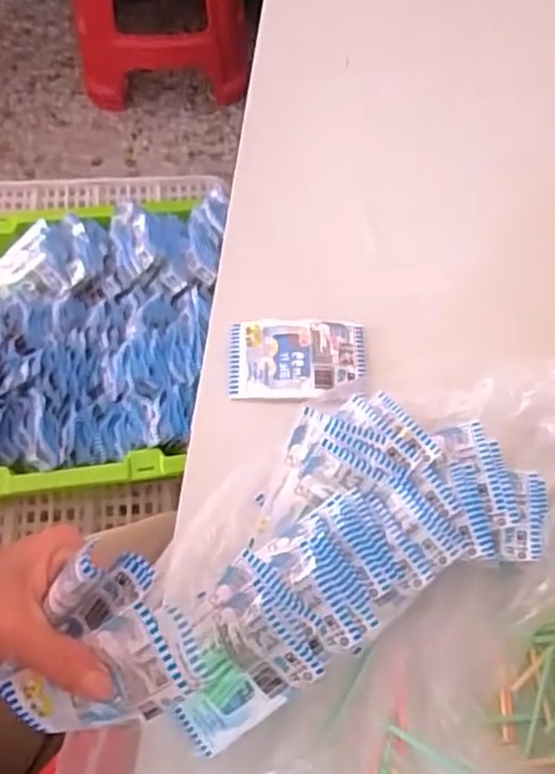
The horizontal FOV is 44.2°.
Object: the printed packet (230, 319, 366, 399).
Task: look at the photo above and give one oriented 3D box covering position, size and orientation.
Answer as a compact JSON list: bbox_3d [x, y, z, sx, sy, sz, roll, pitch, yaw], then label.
[{"bbox_3d":[0.017,-0.022,0.541,0.108,0.011,0.069,-1,64,-4],"label":"printed packet"}]

